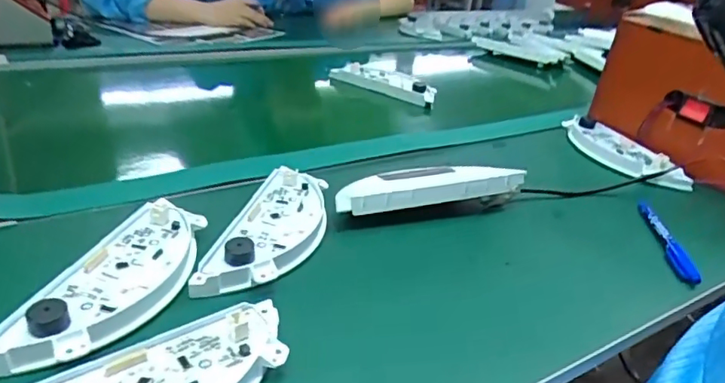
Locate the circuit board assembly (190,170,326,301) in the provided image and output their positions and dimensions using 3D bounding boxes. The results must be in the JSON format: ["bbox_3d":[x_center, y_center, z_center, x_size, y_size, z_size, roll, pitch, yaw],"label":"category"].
[{"bbox_3d":[-0.066,0.029,0.420,0.066,0.021,0.164,12,28,9],"label":"circuit board assembly"}]

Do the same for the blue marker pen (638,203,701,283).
[{"bbox_3d":[0.280,0.044,0.497,0.016,0.012,0.119,7,28,1],"label":"blue marker pen"}]

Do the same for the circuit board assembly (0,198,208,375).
[{"bbox_3d":[-0.159,0.055,0.350,0.069,0.020,0.165,10,28,6],"label":"circuit board assembly"}]

